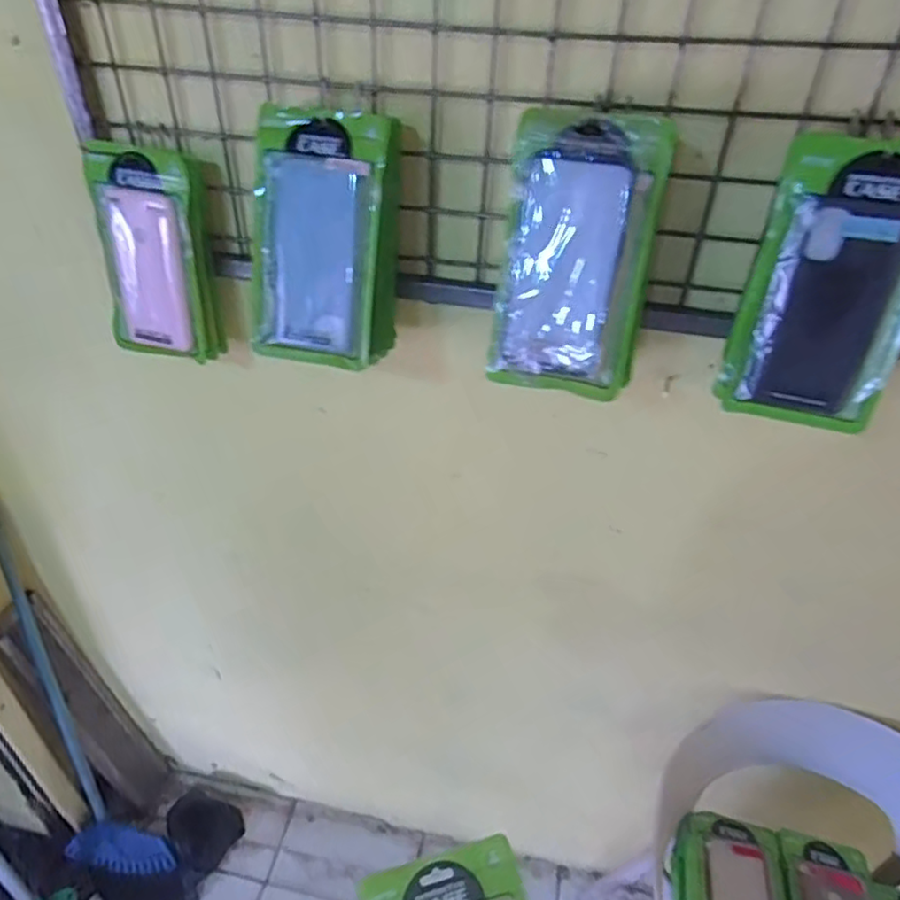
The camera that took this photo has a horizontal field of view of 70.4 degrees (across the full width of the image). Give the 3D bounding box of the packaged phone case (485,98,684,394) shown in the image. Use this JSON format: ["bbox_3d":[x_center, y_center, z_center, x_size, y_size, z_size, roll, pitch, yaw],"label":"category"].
[{"bbox_3d":[0.098,-0.148,0.497,0.115,0.208,0.033,10,16,11],"label":"packaged phone case"}]

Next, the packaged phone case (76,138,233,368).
[{"bbox_3d":[-0.301,-0.195,0.652,0.118,0.207,0.030,8,29,3],"label":"packaged phone case"}]

